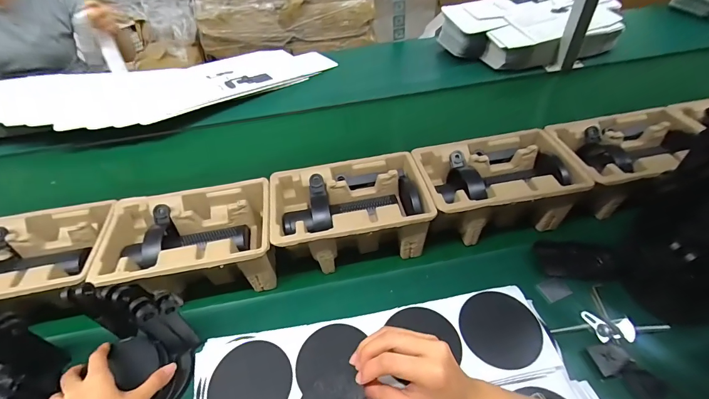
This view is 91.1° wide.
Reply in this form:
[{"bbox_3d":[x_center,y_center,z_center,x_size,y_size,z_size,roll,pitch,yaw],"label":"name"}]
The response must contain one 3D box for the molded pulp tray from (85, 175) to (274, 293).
[{"bbox_3d":[-0.232,0.062,0.508,0.223,0.096,0.145,-7,45,-9],"label":"molded pulp tray"}]

